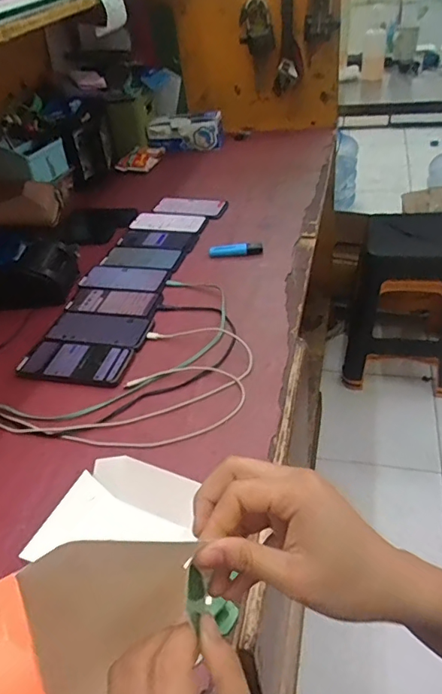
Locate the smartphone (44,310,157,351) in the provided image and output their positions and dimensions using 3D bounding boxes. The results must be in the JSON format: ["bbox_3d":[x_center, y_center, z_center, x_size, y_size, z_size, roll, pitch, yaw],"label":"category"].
[{"bbox_3d":[-0.198,-0.030,0.815,0.166,0.009,0.078,5,41,15],"label":"smartphone"}]

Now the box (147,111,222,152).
[{"bbox_3d":[-0.107,-0.614,1.415,0.216,0.085,0.045,-4,40,5],"label":"box"}]

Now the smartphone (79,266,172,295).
[{"bbox_3d":[-0.180,-0.126,0.930,0.163,0.006,0.076,6,41,16],"label":"smartphone"}]

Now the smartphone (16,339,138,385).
[{"bbox_3d":[-0.220,0.022,0.756,0.161,0.013,0.081,5,41,15],"label":"smartphone"}]

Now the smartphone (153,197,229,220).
[{"bbox_3d":[-0.075,-0.326,1.137,0.175,0.012,0.072,12,43,22],"label":"smartphone"}]

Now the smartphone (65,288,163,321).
[{"bbox_3d":[-0.187,-0.079,0.873,0.167,0.006,0.079,6,41,16],"label":"smartphone"}]

